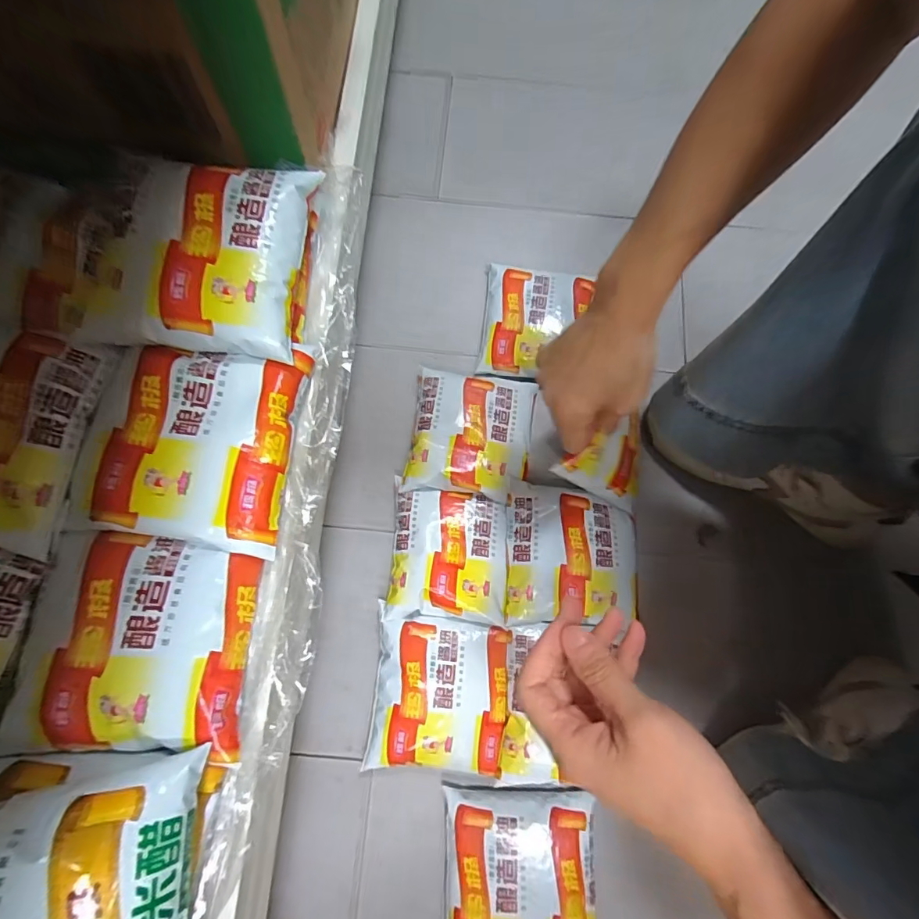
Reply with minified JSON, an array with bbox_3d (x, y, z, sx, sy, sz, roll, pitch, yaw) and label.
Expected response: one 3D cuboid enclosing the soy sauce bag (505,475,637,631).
[{"bbox_3d":[0.107,0.091,0.462,0.126,0.028,0.129,6,74,0],"label":"soy sauce bag"}]

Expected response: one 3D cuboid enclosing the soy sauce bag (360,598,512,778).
[{"bbox_3d":[-0.017,0.208,0.430,0.117,0.035,0.123,6,74,0],"label":"soy sauce bag"}]

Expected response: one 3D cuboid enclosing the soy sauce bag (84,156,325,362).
[{"bbox_3d":[-0.158,-0.129,0.299,0.112,0.030,0.122,4,74,-1],"label":"soy sauce bag"}]

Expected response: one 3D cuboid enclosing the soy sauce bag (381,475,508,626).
[{"bbox_3d":[-0.010,0.089,0.461,0.108,0.042,0.121,4,74,-1],"label":"soy sauce bag"}]

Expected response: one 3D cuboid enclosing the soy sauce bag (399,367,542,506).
[{"bbox_3d":[0.012,-0.027,0.492,0.121,0.039,0.129,7,74,0],"label":"soy sauce bag"}]

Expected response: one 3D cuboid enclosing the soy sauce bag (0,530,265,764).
[{"bbox_3d":[-0.174,0.097,0.258,0.115,0.023,0.107,4,74,-1],"label":"soy sauce bag"}]

